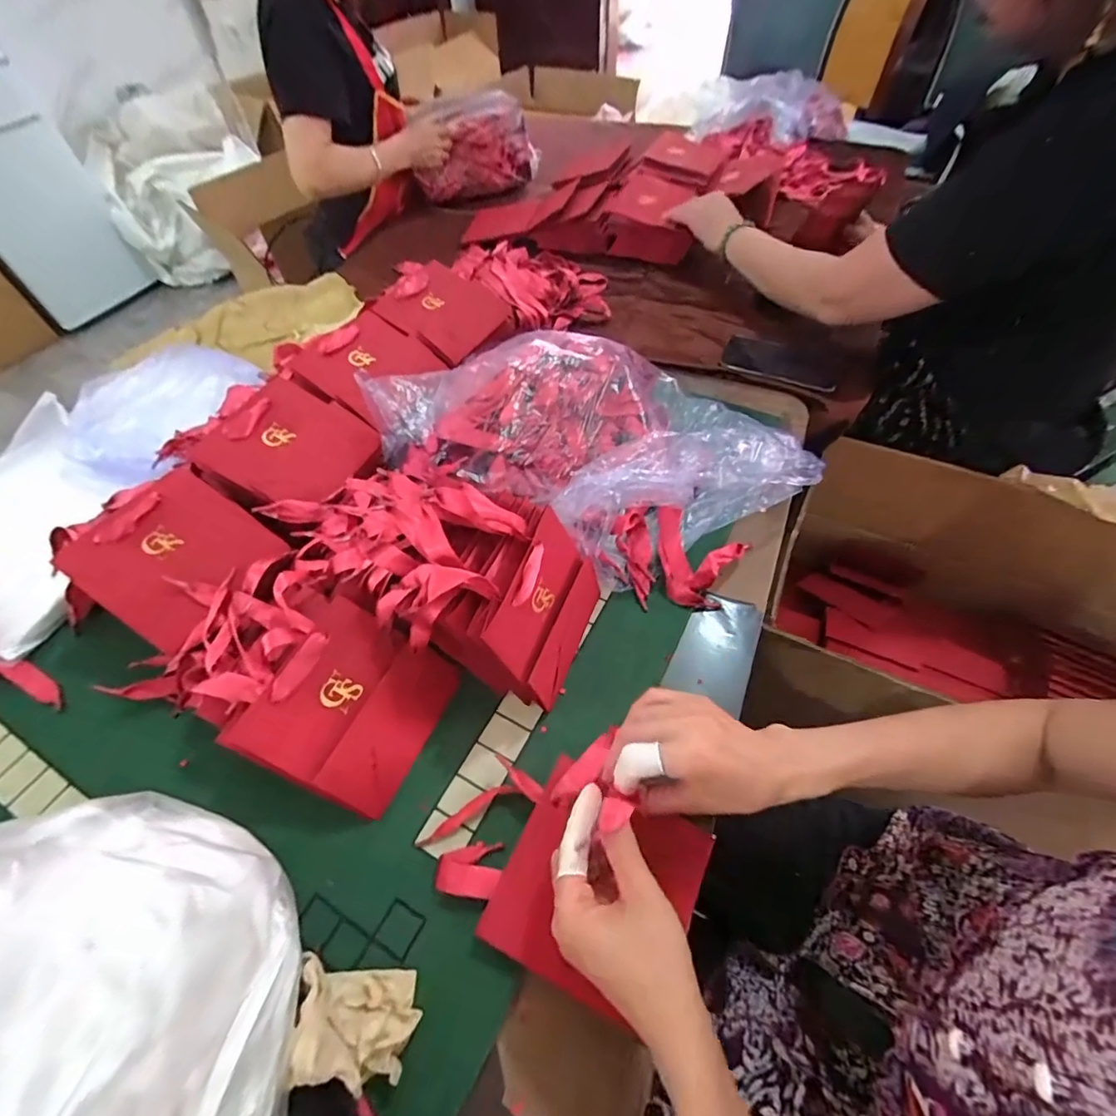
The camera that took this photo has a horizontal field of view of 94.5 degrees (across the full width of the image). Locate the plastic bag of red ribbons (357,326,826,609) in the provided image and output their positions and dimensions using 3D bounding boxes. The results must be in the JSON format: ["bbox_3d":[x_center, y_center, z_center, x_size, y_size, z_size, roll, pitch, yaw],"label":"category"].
[{"bbox_3d":[0.046,-0.135,0.589,0.405,0.127,0.327,37,64,24],"label":"plastic bag of red ribbons"}]

